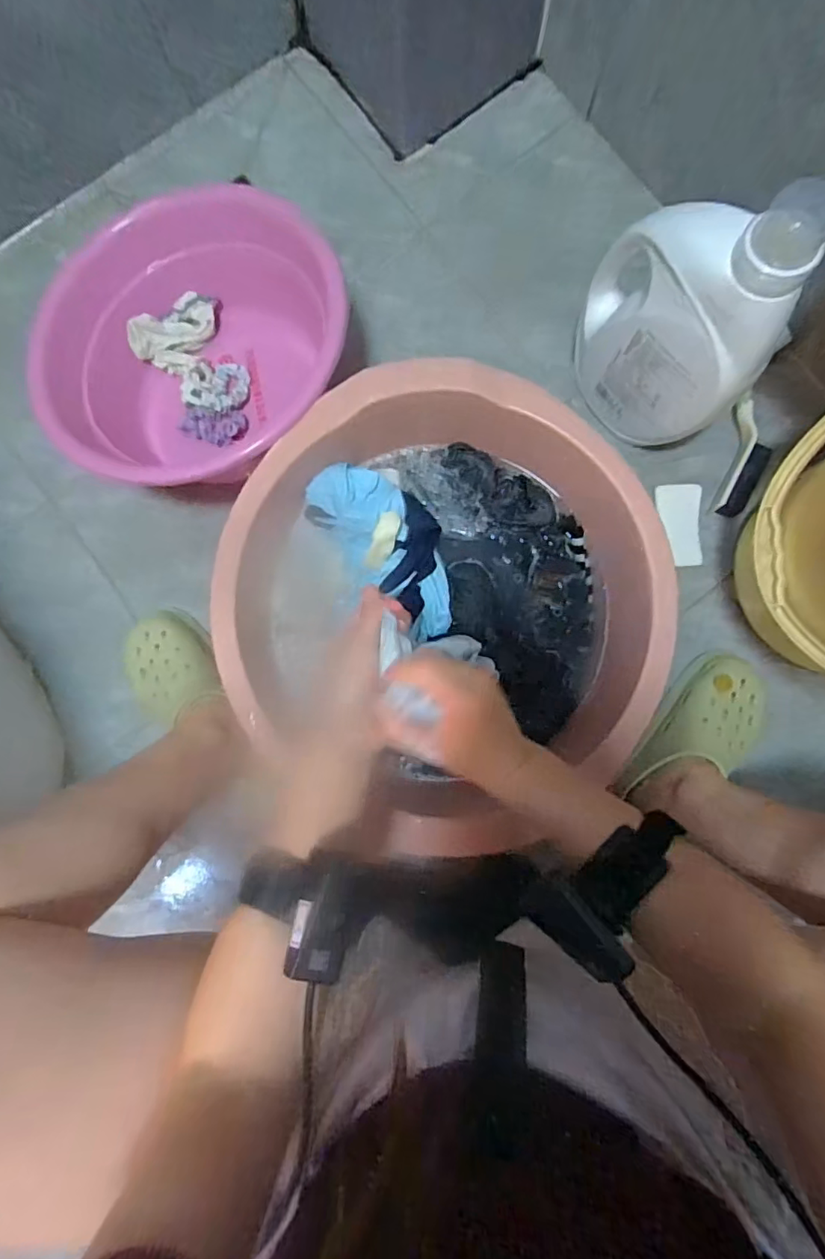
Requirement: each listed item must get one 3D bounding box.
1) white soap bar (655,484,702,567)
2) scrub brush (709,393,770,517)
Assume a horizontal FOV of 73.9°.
[{"bbox_3d":[0.340,-0.132,0.699,0.050,0.024,0.103,-2,86,0],"label":"white soap bar"},{"bbox_3d":[0.419,-0.215,0.688,0.046,0.030,0.150,17,86,1],"label":"scrub brush"}]

